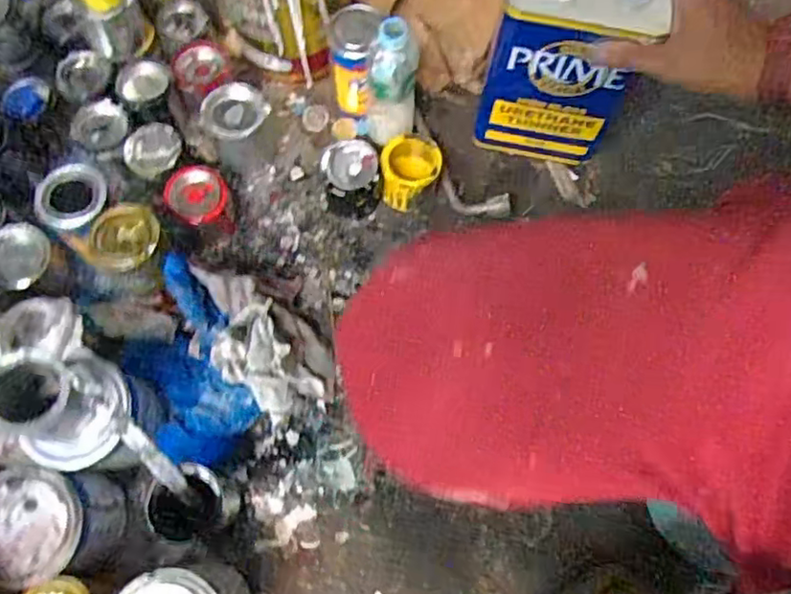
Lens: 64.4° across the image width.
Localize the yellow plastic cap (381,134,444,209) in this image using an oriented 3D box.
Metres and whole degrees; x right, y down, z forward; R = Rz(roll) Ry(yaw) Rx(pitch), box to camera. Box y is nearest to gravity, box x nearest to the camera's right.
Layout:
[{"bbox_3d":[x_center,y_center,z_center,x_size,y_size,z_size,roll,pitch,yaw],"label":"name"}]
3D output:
[{"bbox_3d":[0.019,-0.164,0.810,0.073,0.065,0.087,10,70,1],"label":"yellow plastic cap"}]

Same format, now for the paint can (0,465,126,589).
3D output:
[{"bbox_3d":[-0.335,0.224,0.617,0.098,0.118,0.098,1,70,-2],"label":"paint can"}]

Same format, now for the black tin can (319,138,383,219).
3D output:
[{"bbox_3d":[-0.057,-0.147,0.799,0.071,0.080,0.071,1,70,-2],"label":"black tin can"}]

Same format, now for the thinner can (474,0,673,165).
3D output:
[{"bbox_3d":[0.196,-0.273,0.737,0.159,0.246,0.103,17,71,4],"label":"thinner can"}]

